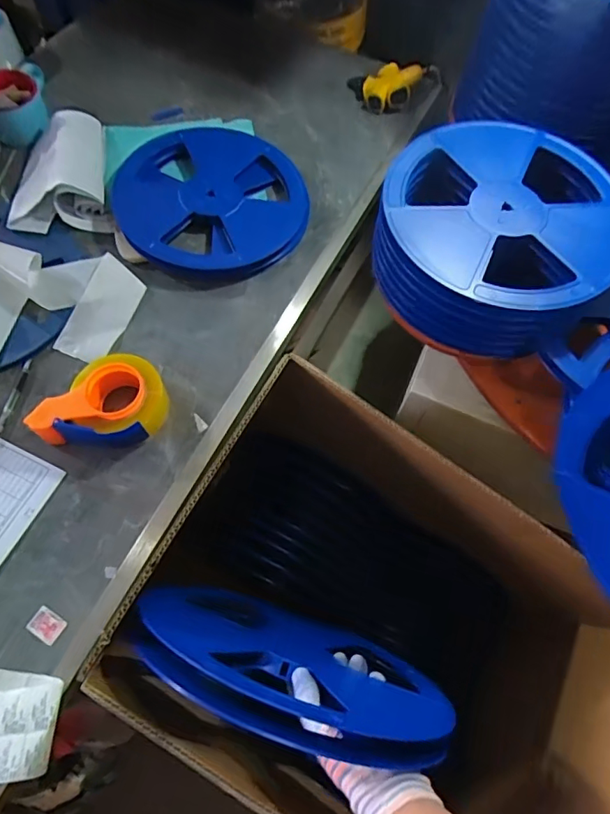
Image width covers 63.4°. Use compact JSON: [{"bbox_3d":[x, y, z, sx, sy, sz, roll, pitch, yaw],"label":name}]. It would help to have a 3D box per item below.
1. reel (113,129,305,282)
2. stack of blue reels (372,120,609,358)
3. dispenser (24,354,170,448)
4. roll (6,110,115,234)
[{"bbox_3d":[-0.158,-0.360,0.857,0.309,0.050,0.321,1,67,-2],"label":"reel"},{"bbox_3d":[0.258,-0.239,0.682,0.314,0.098,0.328,14,67,4],"label":"stack of blue reels"},{"bbox_3d":[-0.277,-0.011,0.691,0.161,0.063,0.134,5,66,0],"label":"dispenser"},{"bbox_3d":[-0.427,-0.407,0.857,0.166,0.080,0.228,-10,67,-6],"label":"roll"}]

